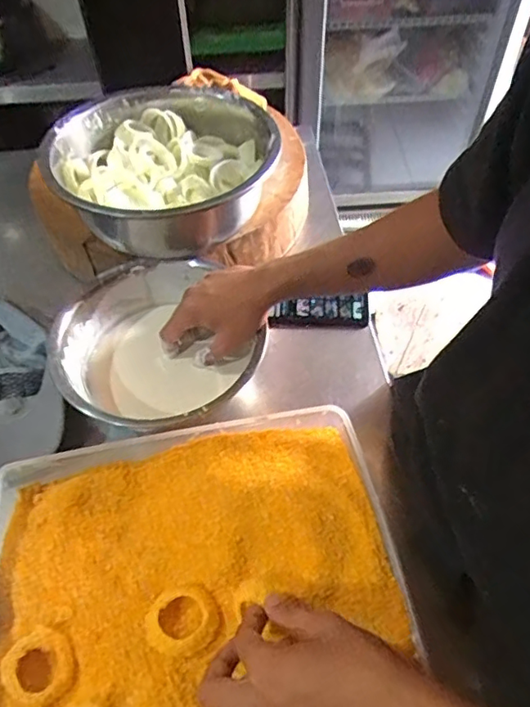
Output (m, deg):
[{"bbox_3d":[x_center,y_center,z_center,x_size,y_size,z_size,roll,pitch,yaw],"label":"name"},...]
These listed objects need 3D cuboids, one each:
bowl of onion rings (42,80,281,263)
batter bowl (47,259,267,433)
[{"bbox_3d":[-0.124,-0.237,0.691,0.262,0.086,0.278,-1,53,1],"label":"bowl of onion rings"},{"bbox_3d":[-0.118,-0.005,0.638,0.222,0.077,0.220,-1,53,1],"label":"batter bowl"}]

